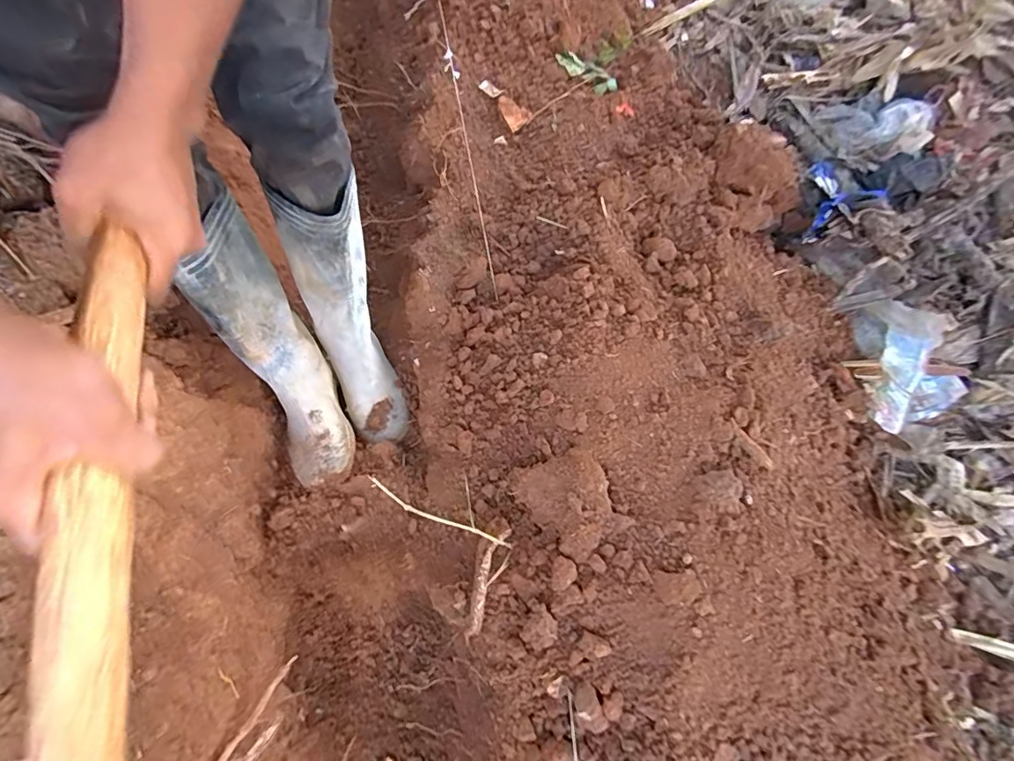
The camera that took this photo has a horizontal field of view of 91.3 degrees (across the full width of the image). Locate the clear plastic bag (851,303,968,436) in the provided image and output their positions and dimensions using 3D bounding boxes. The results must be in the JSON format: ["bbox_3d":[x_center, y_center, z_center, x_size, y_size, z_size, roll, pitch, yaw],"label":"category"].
[{"bbox_3d":[0.694,-0.036,0.873,0.164,0.131,0.206,-19,66,-9],"label":"clear plastic bag"}]

